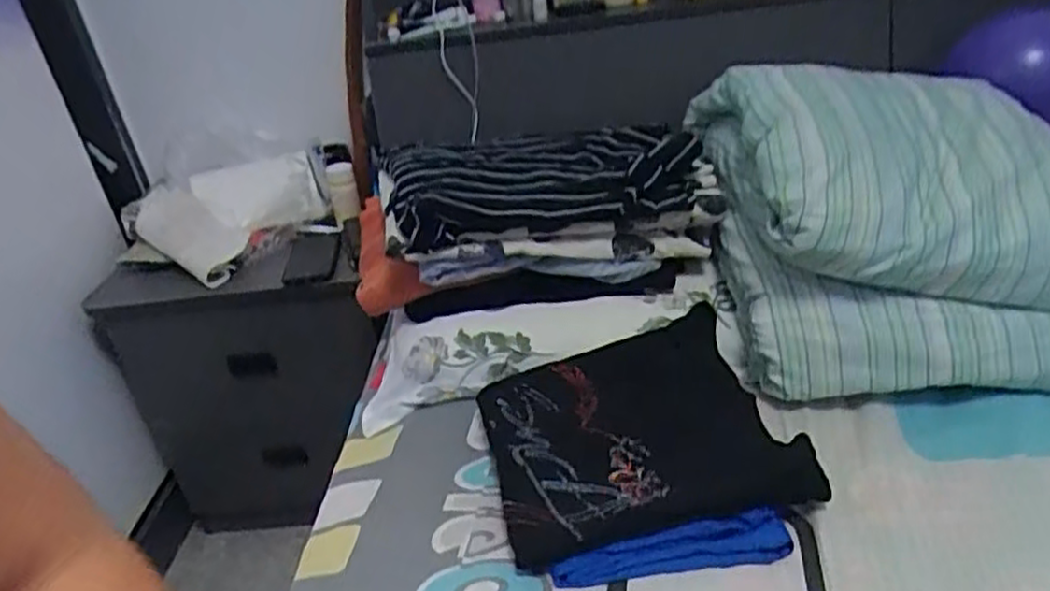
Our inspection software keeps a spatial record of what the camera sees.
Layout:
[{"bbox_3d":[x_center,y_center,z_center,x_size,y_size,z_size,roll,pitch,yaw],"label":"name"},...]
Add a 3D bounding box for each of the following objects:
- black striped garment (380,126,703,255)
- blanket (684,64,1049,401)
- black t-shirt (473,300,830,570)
[{"bbox_3d":[0.015,-0.151,0.920,0.371,0.063,0.218,-10,29,-3],"label":"black striped garment"},{"bbox_3d":[0.414,-0.096,0.890,0.358,0.292,0.400,-5,29,3],"label":"blanket"},{"bbox_3d":[0.104,0.132,0.743,0.279,0.032,0.251,-15,38,-6],"label":"black t-shirt"}]

